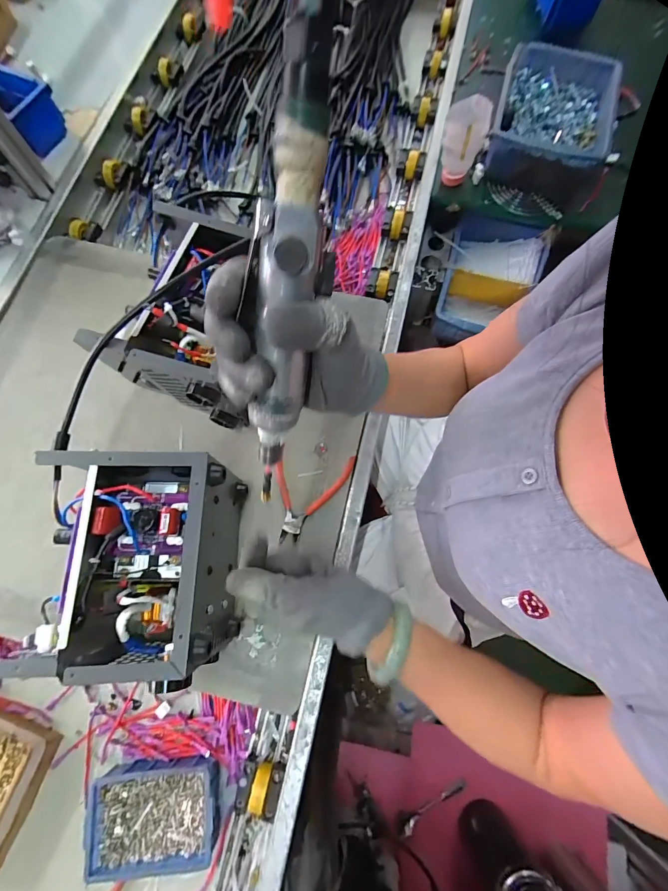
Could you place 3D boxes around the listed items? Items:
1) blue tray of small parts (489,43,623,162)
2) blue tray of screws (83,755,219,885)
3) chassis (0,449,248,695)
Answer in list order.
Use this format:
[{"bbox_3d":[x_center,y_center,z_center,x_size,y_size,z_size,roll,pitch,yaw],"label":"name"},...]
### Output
[{"bbox_3d":[0.385,-0.579,0.650,0.191,0.058,0.266,18,74,5],"label":"blue tray of small parts"},{"bbox_3d":[-0.217,0.449,0.464,0.154,0.050,0.104,-7,74,-2],"label":"blue tray of screws"},{"bbox_3d":[-0.210,0.125,0.425,0.185,0.145,0.210,0,74,0],"label":"chassis"}]

